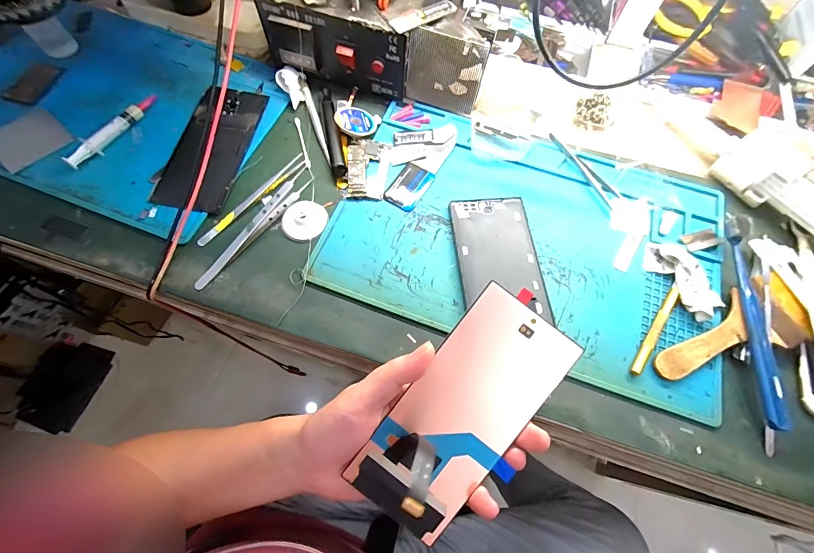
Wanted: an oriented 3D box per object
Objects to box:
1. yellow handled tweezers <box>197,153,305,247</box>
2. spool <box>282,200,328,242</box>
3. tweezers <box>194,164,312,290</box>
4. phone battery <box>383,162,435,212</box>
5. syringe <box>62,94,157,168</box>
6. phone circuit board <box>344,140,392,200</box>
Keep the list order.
[{"bbox_3d":[-0.154,-0.079,0.354,0.012,0.005,0.134,39,72,13],"label":"yellow handled tweezers"},{"bbox_3d":[-0.103,-0.056,0.347,0.042,0.007,0.043,0,68,-1],"label":"spool"},{"bbox_3d":[-0.149,-0.049,0.337,0.017,0.016,0.149,36,71,12],"label":"tweezers"},{"bbox_3d":[0.003,-0.096,0.367,0.035,0.004,0.054,31,70,11],"label":"phone battery"},{"bbox_3d":[-0.314,-0.158,0.376,0.025,0.015,0.113,34,71,12],"label":"syringe"},{"bbox_3d":[-0.041,-0.115,0.372,0.044,0.008,0.072,3,68,0],"label":"phone circuit board"}]

